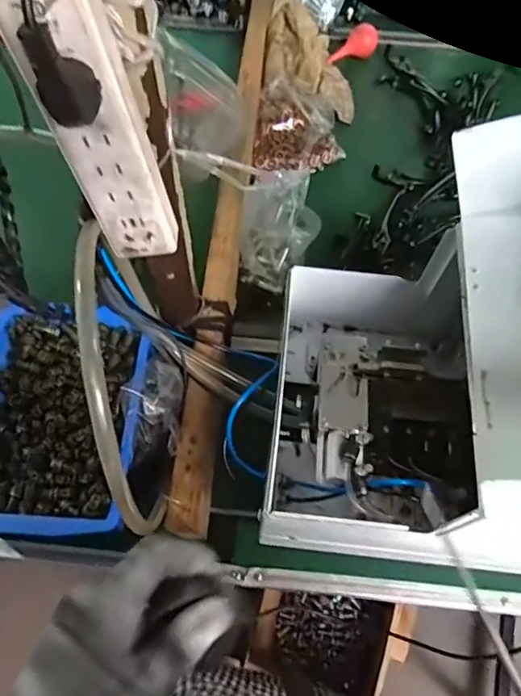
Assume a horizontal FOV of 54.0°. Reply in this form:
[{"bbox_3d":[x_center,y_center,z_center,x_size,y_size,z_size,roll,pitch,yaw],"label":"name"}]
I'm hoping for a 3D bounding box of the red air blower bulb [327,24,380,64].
[{"bbox_3d":[0.164,-0.530,0.894,0.079,0.054,0.043,8,66,3],"label":"red air blower bulb"}]

